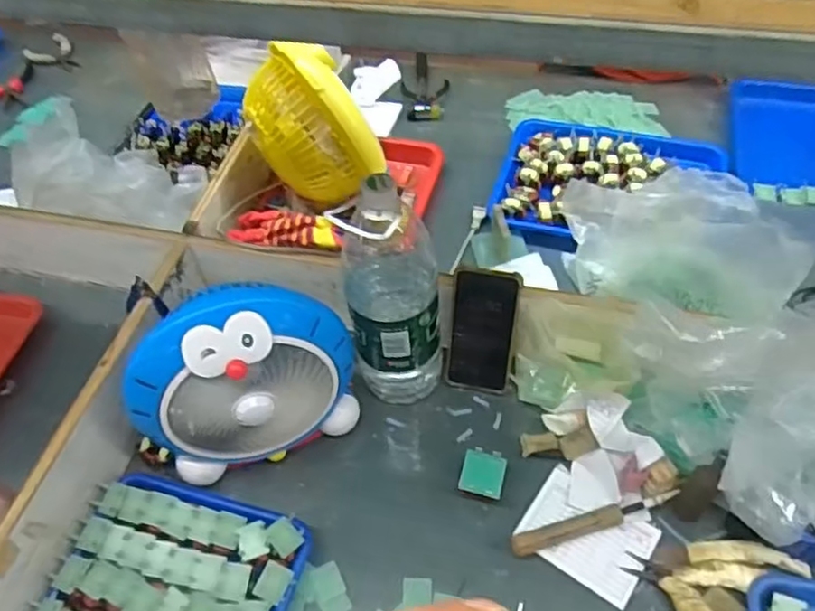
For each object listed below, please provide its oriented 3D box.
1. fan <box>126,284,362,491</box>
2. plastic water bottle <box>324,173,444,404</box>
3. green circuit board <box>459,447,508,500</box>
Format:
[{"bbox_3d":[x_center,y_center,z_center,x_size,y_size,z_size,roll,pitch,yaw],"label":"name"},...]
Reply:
[{"bbox_3d":[-0.178,0.079,0.750,0.233,0.235,0.116,-20,54,-10],"label":"fan"},{"bbox_3d":[-0.015,-0.009,0.761,0.100,0.325,0.109,-7,52,0],"label":"plastic water bottle"},{"bbox_3d":[0.084,0.185,0.750,0.047,0.009,0.052,10,54,13],"label":"green circuit board"}]

